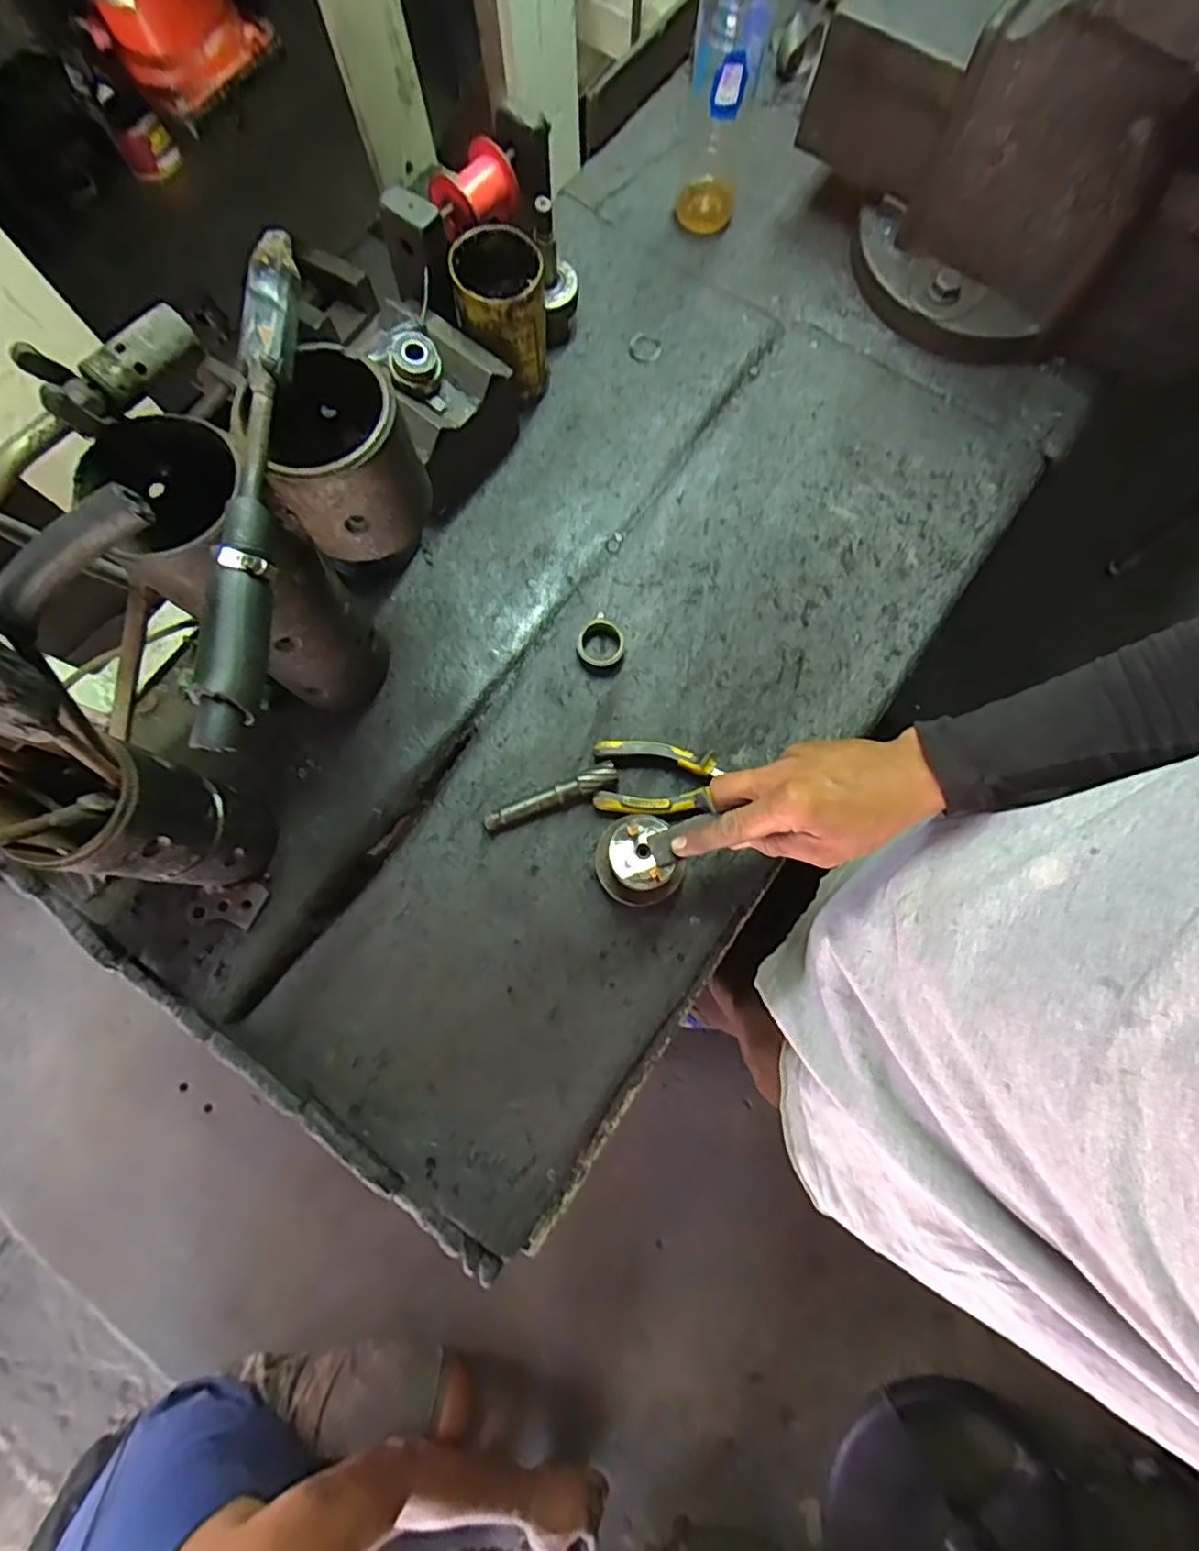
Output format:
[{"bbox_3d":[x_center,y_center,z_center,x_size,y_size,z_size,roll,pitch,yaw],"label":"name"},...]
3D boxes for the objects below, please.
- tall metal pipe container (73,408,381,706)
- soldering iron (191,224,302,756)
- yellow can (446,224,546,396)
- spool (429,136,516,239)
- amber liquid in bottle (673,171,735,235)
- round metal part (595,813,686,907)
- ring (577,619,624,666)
[{"bbox_3d":[-0.226,-0.127,0.423,0.084,0.226,0.094,2,77,1],"label":"tall metal pipe container"},{"bbox_3d":[-0.178,-0.149,0.312,0.028,0.025,0.272,0,77,0],"label":"soldering iron"},{"bbox_3d":[-0.084,-0.399,0.541,0.072,0.106,0.073,0,77,0],"label":"yellow can"},{"bbox_3d":[-0.102,-0.482,0.507,0.045,0.039,0.062,38,80,8],"label":"spool"},{"bbox_3d":[0.112,-0.609,0.654,0.060,0.025,0.048,13,78,3],"label":"amber liquid in bottle"},{"bbox_3d":[0.031,0.064,0.472,0.066,0.081,0.068,0,79,0],"label":"round metal part"},{"bbox_3d":[0.001,-0.116,0.543,0.040,0.019,0.045,-2,77,0],"label":"ring"}]

